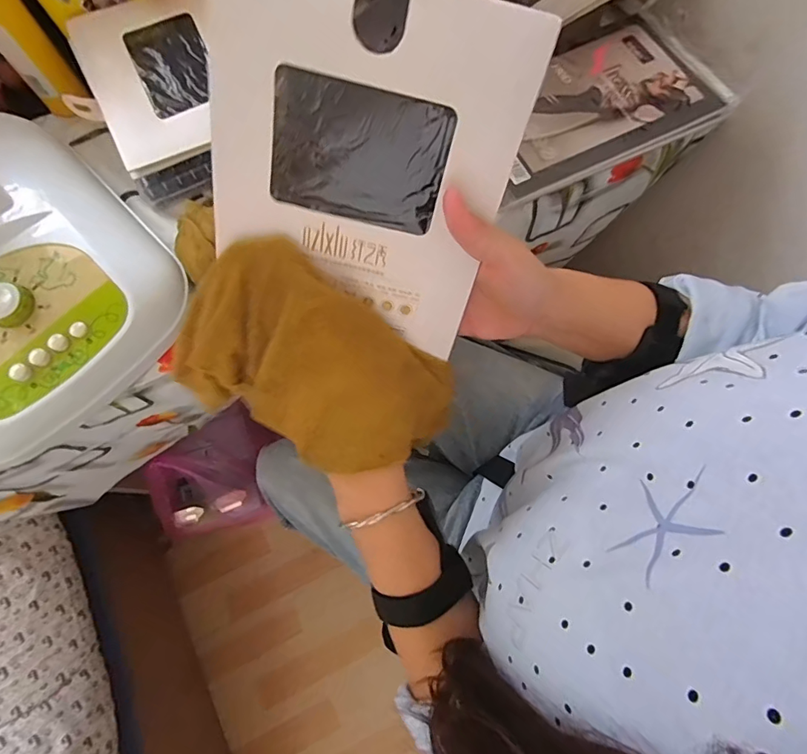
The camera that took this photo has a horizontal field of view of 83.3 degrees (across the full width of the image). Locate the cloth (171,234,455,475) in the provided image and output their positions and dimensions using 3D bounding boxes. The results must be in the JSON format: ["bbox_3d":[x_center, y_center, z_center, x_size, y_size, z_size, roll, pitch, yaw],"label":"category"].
[{"bbox_3d":[-0.059,-0.005,0.301,0.173,0.092,0.101,29,76,7],"label":"cloth"}]

